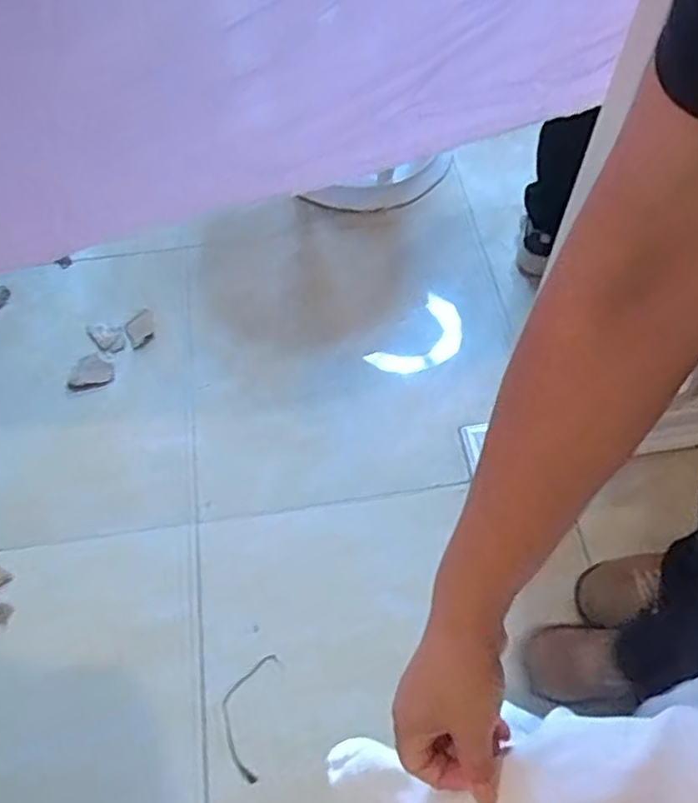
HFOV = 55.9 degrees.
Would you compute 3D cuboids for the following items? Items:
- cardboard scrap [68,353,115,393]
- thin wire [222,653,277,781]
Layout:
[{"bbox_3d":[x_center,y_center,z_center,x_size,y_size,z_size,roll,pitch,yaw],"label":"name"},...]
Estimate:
[{"bbox_3d":[-0.435,-0.048,1.105,0.074,0.015,0.068,1,59,-2],"label":"cardboard scrap"},{"bbox_3d":[-0.138,0.412,0.869,0.060,0.009,0.153,7,59,1],"label":"thin wire"}]

